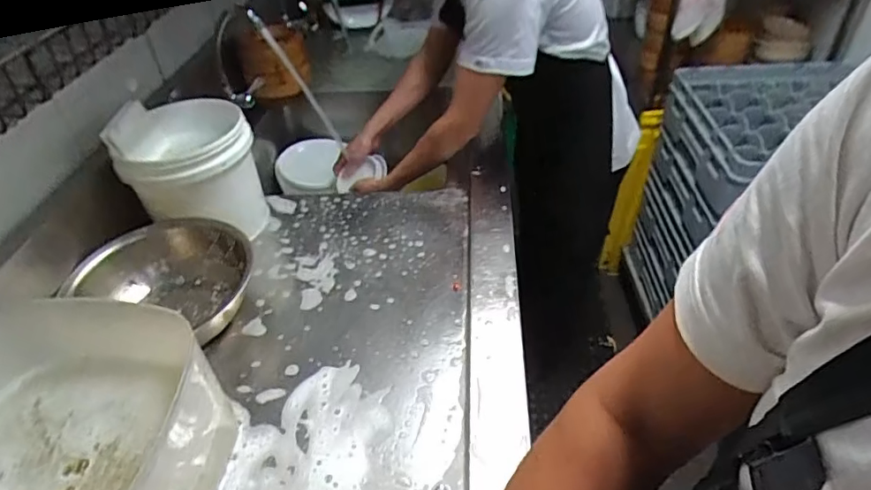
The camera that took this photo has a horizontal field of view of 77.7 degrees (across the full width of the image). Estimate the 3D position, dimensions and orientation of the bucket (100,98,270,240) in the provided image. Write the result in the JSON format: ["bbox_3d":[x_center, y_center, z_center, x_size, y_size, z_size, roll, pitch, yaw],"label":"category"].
[{"bbox_3d":[-0.427,-0.121,0.973,0.210,0.223,0.200,-4,40,3],"label":"bucket"}]

